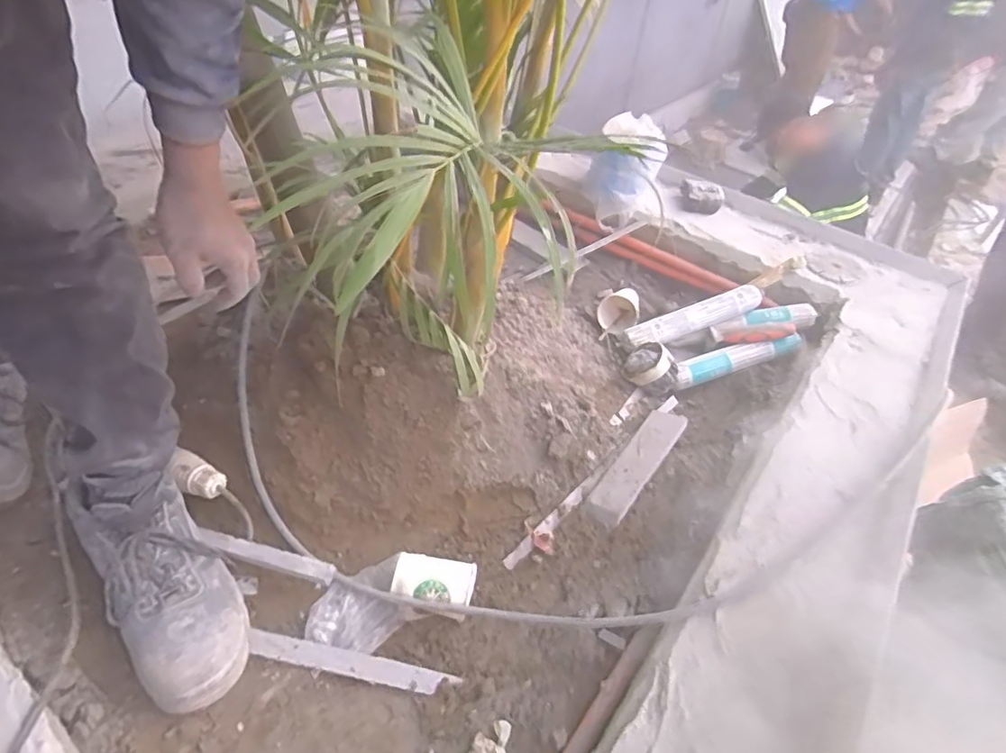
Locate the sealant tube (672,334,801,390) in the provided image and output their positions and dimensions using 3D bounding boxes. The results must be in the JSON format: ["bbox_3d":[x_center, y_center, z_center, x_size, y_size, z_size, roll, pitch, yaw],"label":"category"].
[{"bbox_3d":[0.427,-0.036,1.037,0.255,0.041,0.055,-16,46,-6],"label":"sealant tube"}]

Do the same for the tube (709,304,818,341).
[{"bbox_3d":[0.487,-0.099,1.057,0.191,0.043,0.051,-10,43,5],"label":"tube"}]

